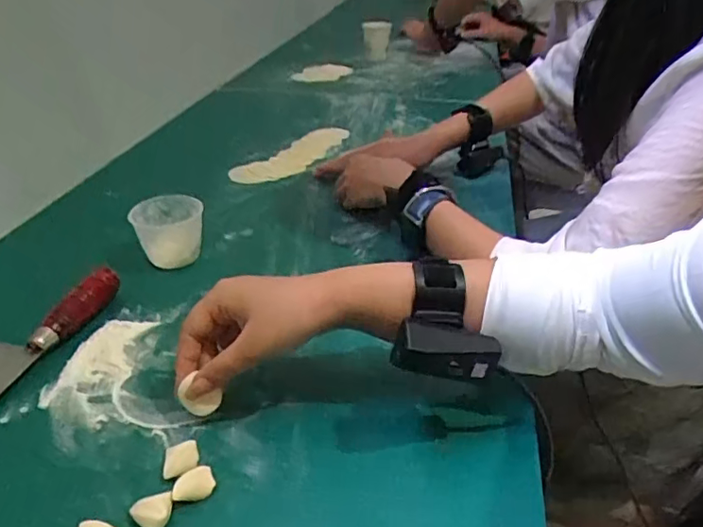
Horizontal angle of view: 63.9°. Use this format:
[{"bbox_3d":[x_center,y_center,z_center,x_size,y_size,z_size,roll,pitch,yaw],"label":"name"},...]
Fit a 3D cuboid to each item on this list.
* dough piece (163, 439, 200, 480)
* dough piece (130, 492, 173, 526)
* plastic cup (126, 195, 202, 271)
[{"bbox_3d":[-0.117,0.136,0.388,0.023,0.011,0.023,-6,34,-10],"label":"dough piece"},{"bbox_3d":[-0.124,0.157,0.353,0.025,0.010,0.023,1,33,0],"label":"dough piece"},{"bbox_3d":[-0.195,-0.036,0.605,0.069,0.056,0.062,-8,34,-13],"label":"plastic cup"}]

